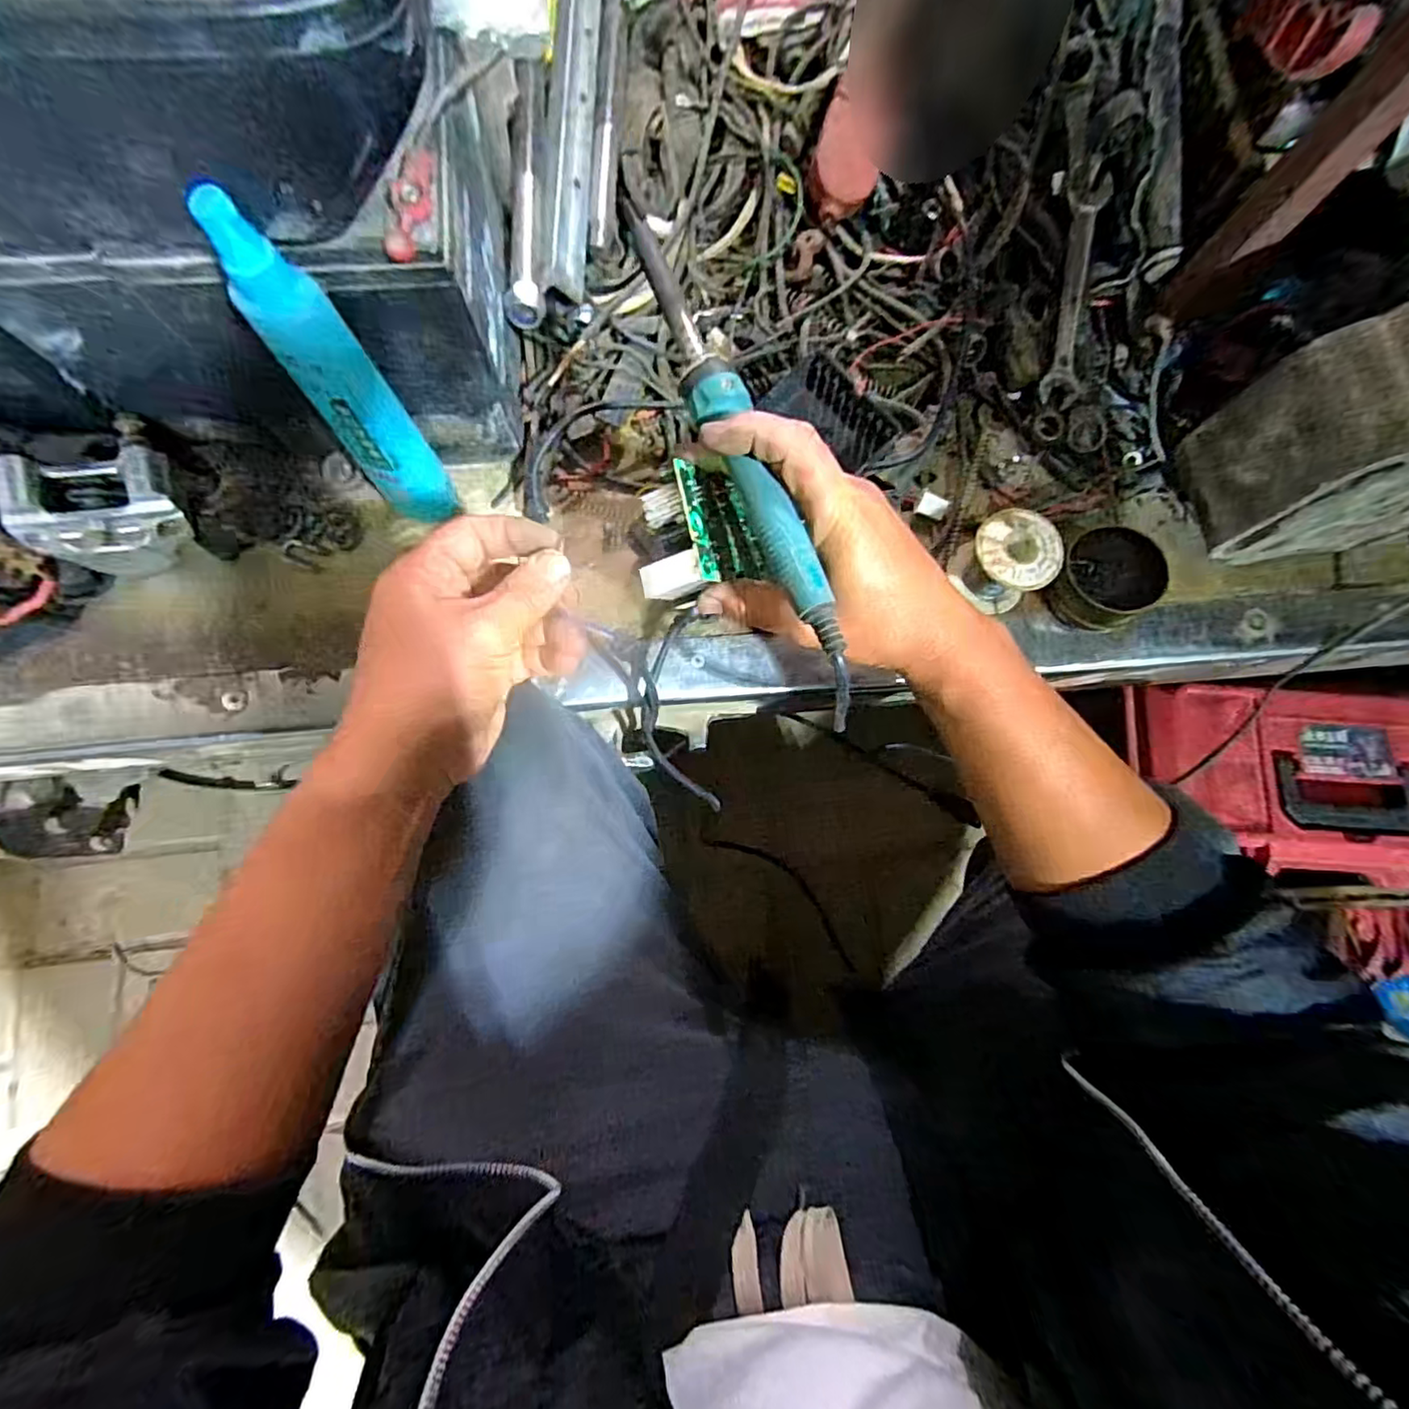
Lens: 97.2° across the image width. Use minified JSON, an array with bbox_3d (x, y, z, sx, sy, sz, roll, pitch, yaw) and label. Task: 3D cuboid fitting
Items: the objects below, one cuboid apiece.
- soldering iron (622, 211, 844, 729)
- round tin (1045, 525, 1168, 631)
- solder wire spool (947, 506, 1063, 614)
[{"bbox_3d":[0.015,-0.110,0.279,0.022,0.027,0.247,-21,78,-5],"label":"soldering iron"},{"bbox_3d":[0.272,-0.085,0.421,0.063,0.037,0.068,39,80,5],"label":"round tin"},{"bbox_3d":[0.199,-0.094,0.415,0.056,0.051,0.053,38,80,4],"label":"solder wire spool"}]

